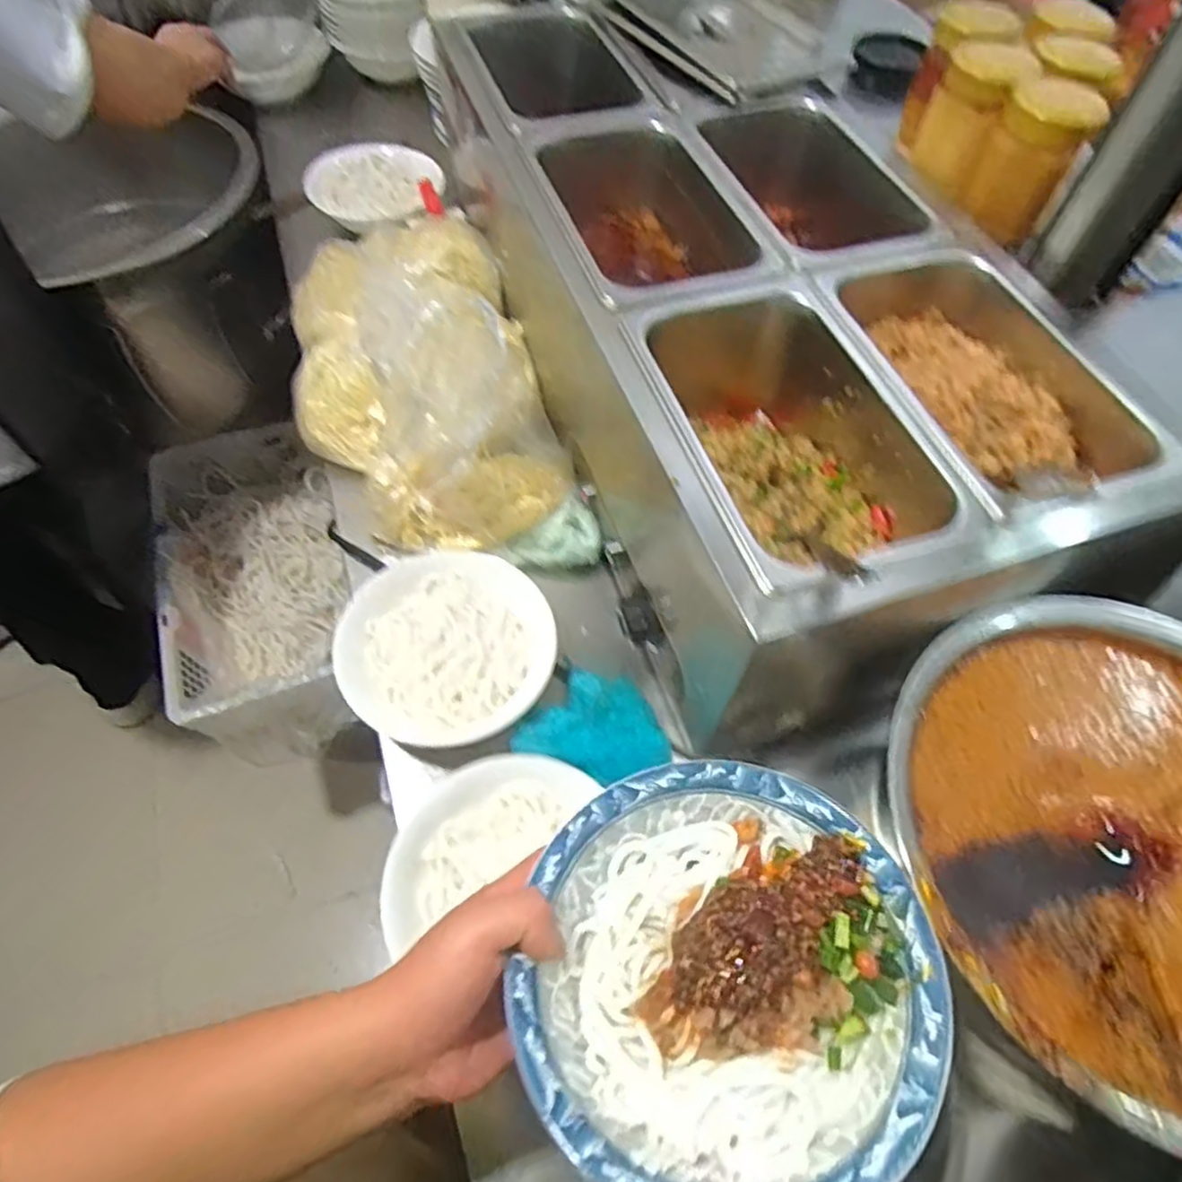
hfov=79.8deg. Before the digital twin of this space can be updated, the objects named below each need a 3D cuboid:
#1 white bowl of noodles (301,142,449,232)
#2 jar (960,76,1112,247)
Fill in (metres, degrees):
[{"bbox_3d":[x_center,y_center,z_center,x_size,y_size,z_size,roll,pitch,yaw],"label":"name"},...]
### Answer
[{"bbox_3d":[-0.283,-0.533,0.936,0.159,0.056,0.160,0,59,0],"label":"white bowl of noodles"},{"bbox_3d":[0.375,-0.368,0.606,0.071,0.103,0.065,0,59,0],"label":"jar"}]

